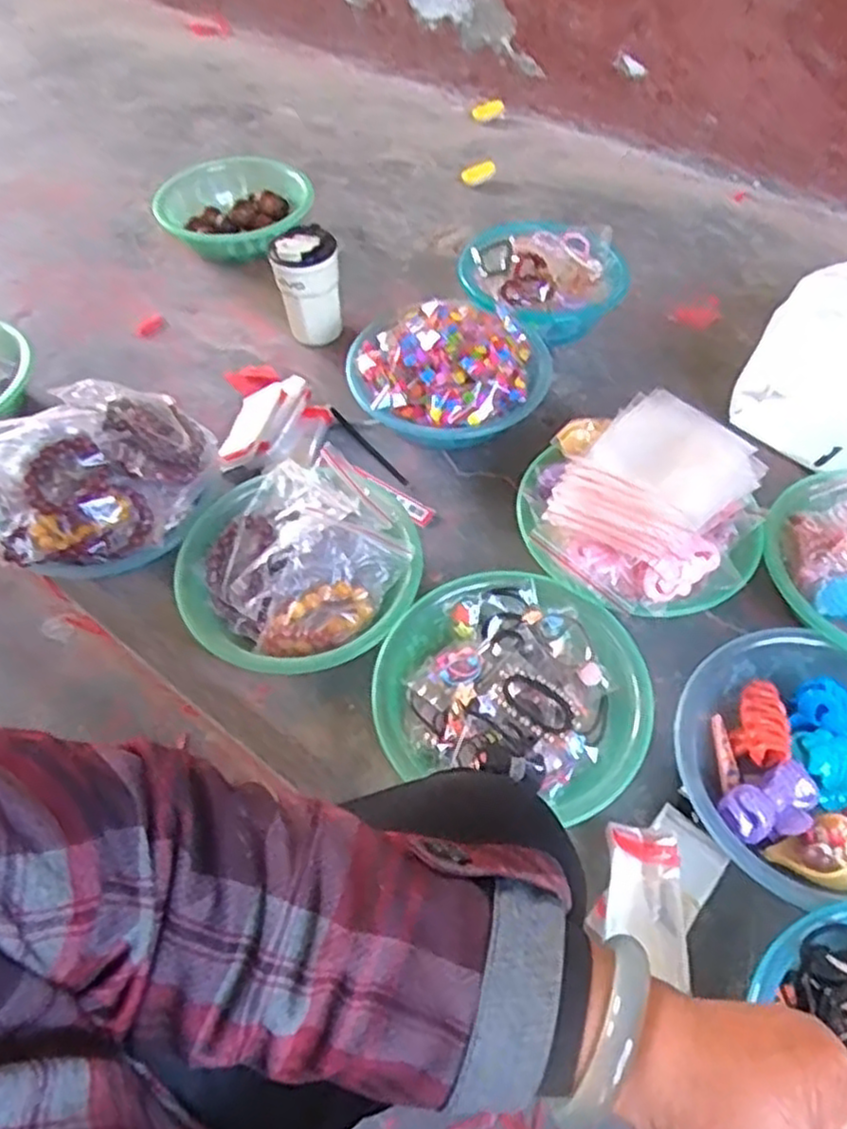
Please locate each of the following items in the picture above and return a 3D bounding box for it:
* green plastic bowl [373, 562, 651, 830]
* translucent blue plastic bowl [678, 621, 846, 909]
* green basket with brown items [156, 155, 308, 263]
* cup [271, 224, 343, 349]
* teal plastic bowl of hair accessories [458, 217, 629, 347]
[{"bbox_3d":[0.081,0.113,0.671,0.236,0.058,0.217,13,56,11],"label":"green plastic bowl"},{"bbox_3d":[0.333,0.171,0.633,0.213,0.078,0.218,-1,54,1],"label":"translucent blue plastic bowl"},{"bbox_3d":[-0.292,-0.553,1.145,0.233,0.079,0.244,-14,55,-8],"label":"green basket with brown items"},{"bbox_3d":[-0.153,-0.367,0.986,0.084,0.146,0.068,-10,55,-5],"label":"cup"},{"bbox_3d":[0.165,-0.379,0.990,0.209,0.100,0.197,-1,54,1],"label":"teal plastic bowl of hair accessories"}]

